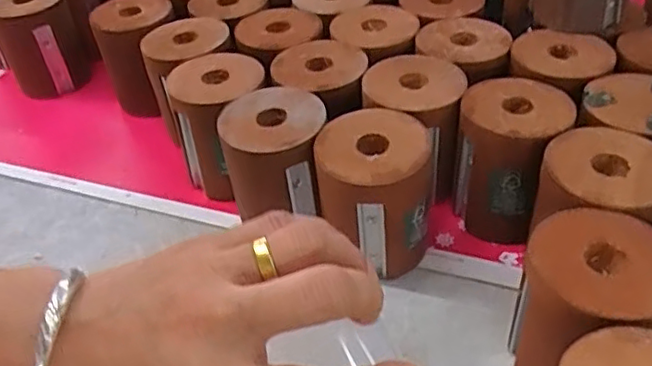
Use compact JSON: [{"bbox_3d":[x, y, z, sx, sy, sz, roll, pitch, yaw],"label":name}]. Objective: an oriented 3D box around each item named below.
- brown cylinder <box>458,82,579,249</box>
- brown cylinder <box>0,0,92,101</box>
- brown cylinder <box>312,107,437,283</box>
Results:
[{"bbox_3d":[0.138,-0.017,0.476,0.081,0.103,0.083,11,42,19],"label":"brown cylinder"},{"bbox_3d":[-0.311,-0.153,0.677,0.082,0.104,0.066,-24,43,-21],"label":"brown cylinder"},{"bbox_3d":[0.038,0.012,0.453,0.076,0.102,0.080,-3,40,3],"label":"brown cylinder"}]

